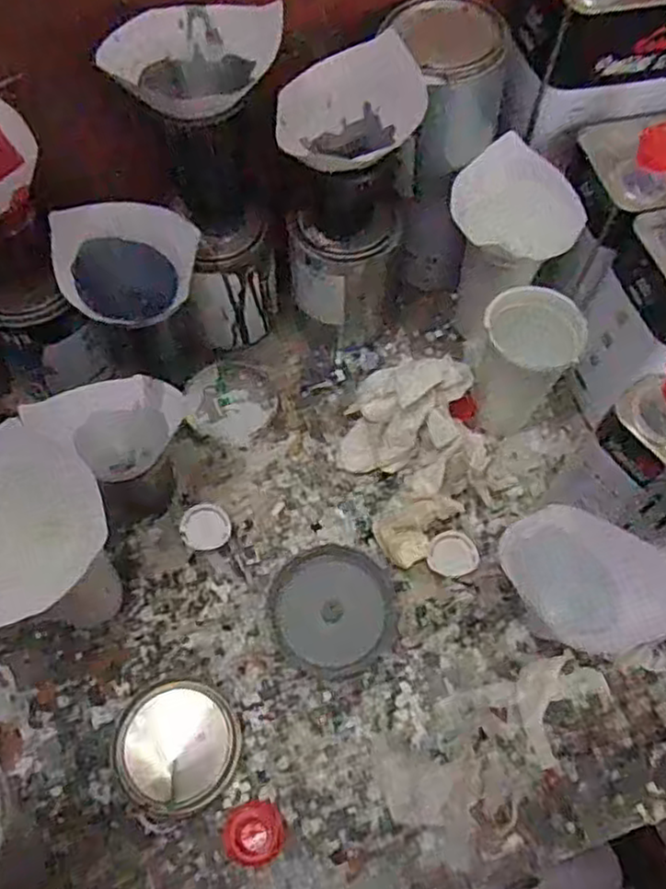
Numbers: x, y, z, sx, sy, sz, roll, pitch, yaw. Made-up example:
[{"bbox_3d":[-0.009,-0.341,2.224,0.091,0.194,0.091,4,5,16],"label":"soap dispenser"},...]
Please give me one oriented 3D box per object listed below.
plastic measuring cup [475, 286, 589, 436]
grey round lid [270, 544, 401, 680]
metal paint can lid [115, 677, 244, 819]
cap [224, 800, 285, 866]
[{"bbox_3d":[0.170,-0.078,0.643,0.081,0.127,0.090,25,64,10],"label":"plastic measuring cup"},{"bbox_3d":[0.001,0.140,0.599,0.101,0.023,0.105,1,62,-2],"label":"grey round lid"},{"bbox_3d":[-0.122,0.236,0.554,0.093,0.011,0.096,1,62,-2],"label":"metal paint can lid"},{"bbox_3d":[-0.058,0.289,0.526,0.043,0.013,0.041,1,62,-2],"label":"cap"}]

